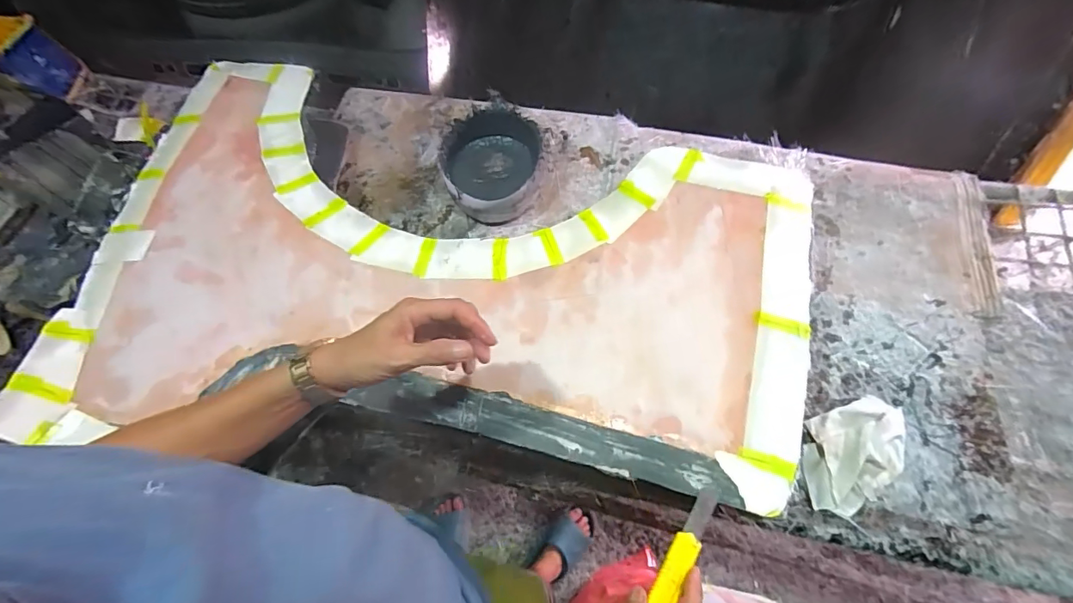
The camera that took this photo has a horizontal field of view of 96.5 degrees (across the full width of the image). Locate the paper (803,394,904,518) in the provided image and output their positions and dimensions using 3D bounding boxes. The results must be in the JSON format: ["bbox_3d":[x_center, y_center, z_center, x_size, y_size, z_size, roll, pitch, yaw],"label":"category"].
[{"bbox_3d":[0.423,0.201,0.633,0.153,0.030,0.118,-17,66,-5],"label":"paper"}]

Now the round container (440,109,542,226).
[{"bbox_3d":[-0.073,-0.226,0.827,0.166,0.102,0.166,-1,66,2],"label":"round container"}]

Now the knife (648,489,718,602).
[{"bbox_3d":[0.126,0.234,0.426,0.021,0.011,0.144,29,62,15],"label":"knife"}]

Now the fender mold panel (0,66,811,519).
[{"bbox_3d":[-0.142,-0.038,0.606,0.934,0.032,0.557,11,67,8],"label":"fender mold panel"}]

